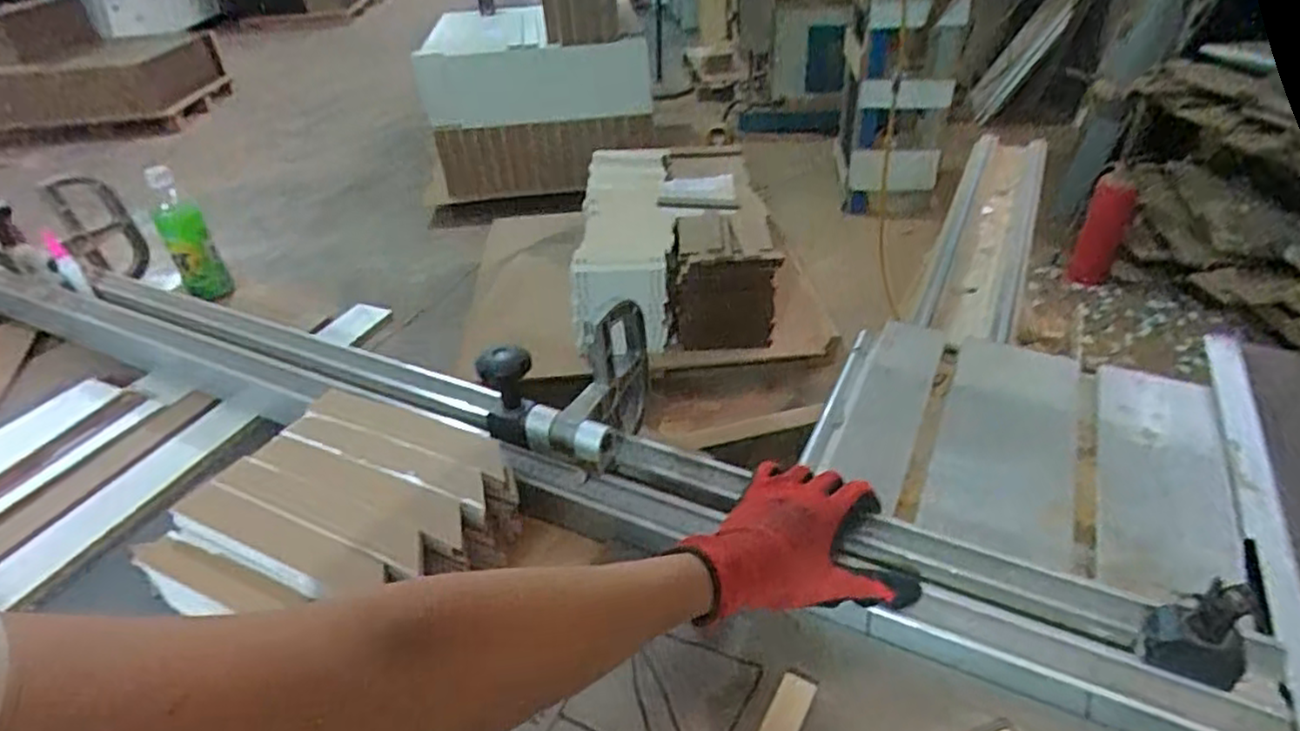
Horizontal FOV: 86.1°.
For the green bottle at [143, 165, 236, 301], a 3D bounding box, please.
[{"bbox_3d":[-0.692,-0.191,1.037,0.062,0.195,0.054,-28,42,-29],"label":"green bottle"}]

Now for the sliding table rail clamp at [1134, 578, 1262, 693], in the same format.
[{"bbox_3d":[0.351,0.168,0.440,0.051,0.072,0.029,22,44,31],"label":"sliding table rail clamp"}]

